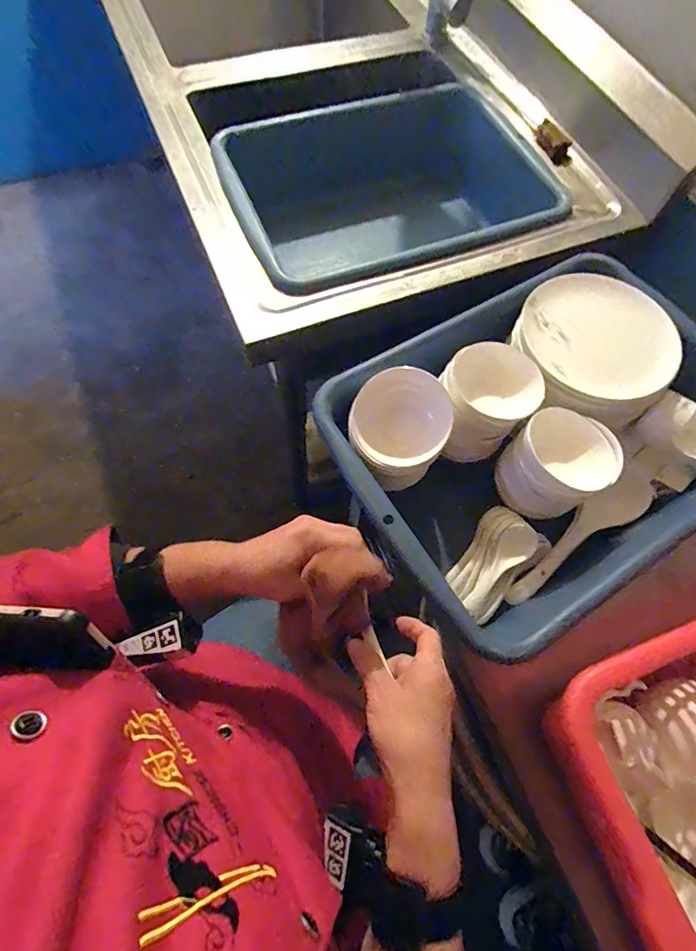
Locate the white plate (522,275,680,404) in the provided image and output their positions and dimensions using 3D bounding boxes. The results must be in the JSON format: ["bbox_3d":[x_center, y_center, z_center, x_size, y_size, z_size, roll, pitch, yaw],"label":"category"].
[{"bbox_3d":[0.331,-0.188,0.593,0.191,0.024,0.196,0,68,-1],"label":"white plate"}]

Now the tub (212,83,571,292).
[{"bbox_3d":[0.083,-0.484,0.807,0.569,0.182,0.410,-22,70,-10],"label":"tub"}]

